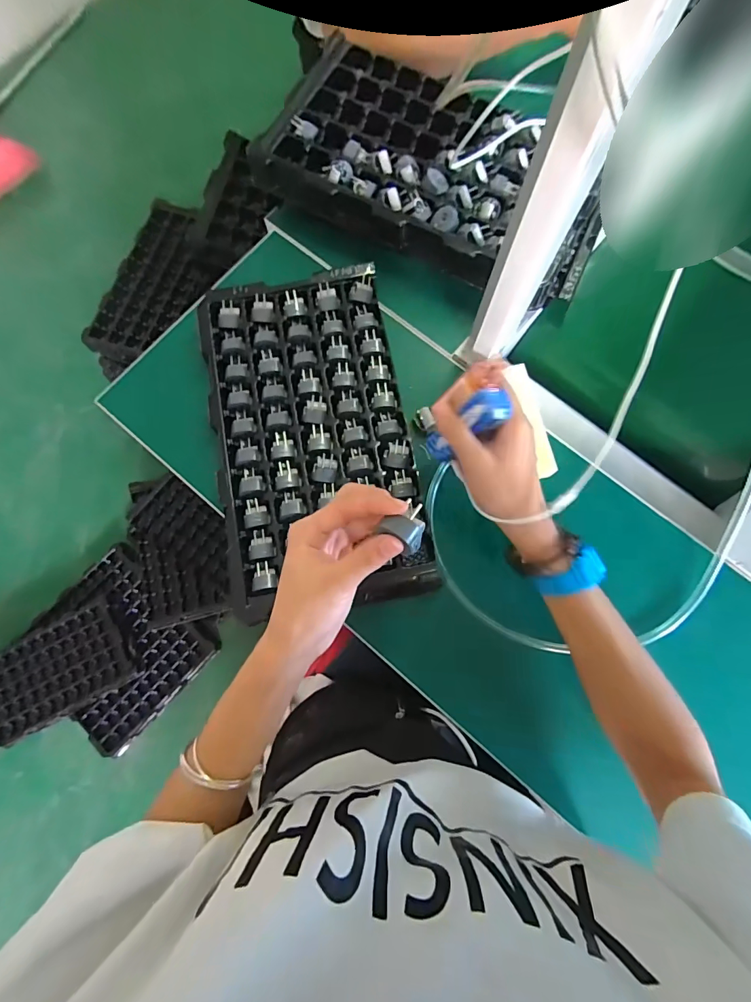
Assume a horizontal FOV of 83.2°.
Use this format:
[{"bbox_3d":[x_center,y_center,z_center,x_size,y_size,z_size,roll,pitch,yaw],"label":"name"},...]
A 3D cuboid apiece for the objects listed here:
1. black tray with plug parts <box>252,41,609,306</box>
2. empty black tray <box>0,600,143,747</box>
[{"bbox_3d":[0.067,-0.357,0.468,0.367,0.046,0.212,29,80,7],"label":"black tray with plug parts"},{"bbox_3d":[-0.801,0.426,1.051,0.349,0.024,0.217,-30,79,-5],"label":"empty black tray"}]

